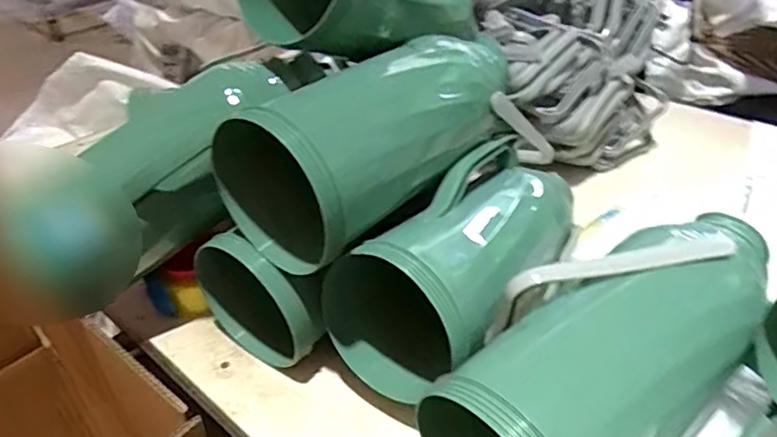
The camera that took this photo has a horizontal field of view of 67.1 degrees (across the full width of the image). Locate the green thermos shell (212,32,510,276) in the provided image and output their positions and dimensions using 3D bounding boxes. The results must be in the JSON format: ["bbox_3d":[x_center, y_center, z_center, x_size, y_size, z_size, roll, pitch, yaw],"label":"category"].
[{"bbox_3d":[-0.009,-0.091,0.620,0.143,0.135,0.335,25,45,34],"label":"green thermos shell"}]

